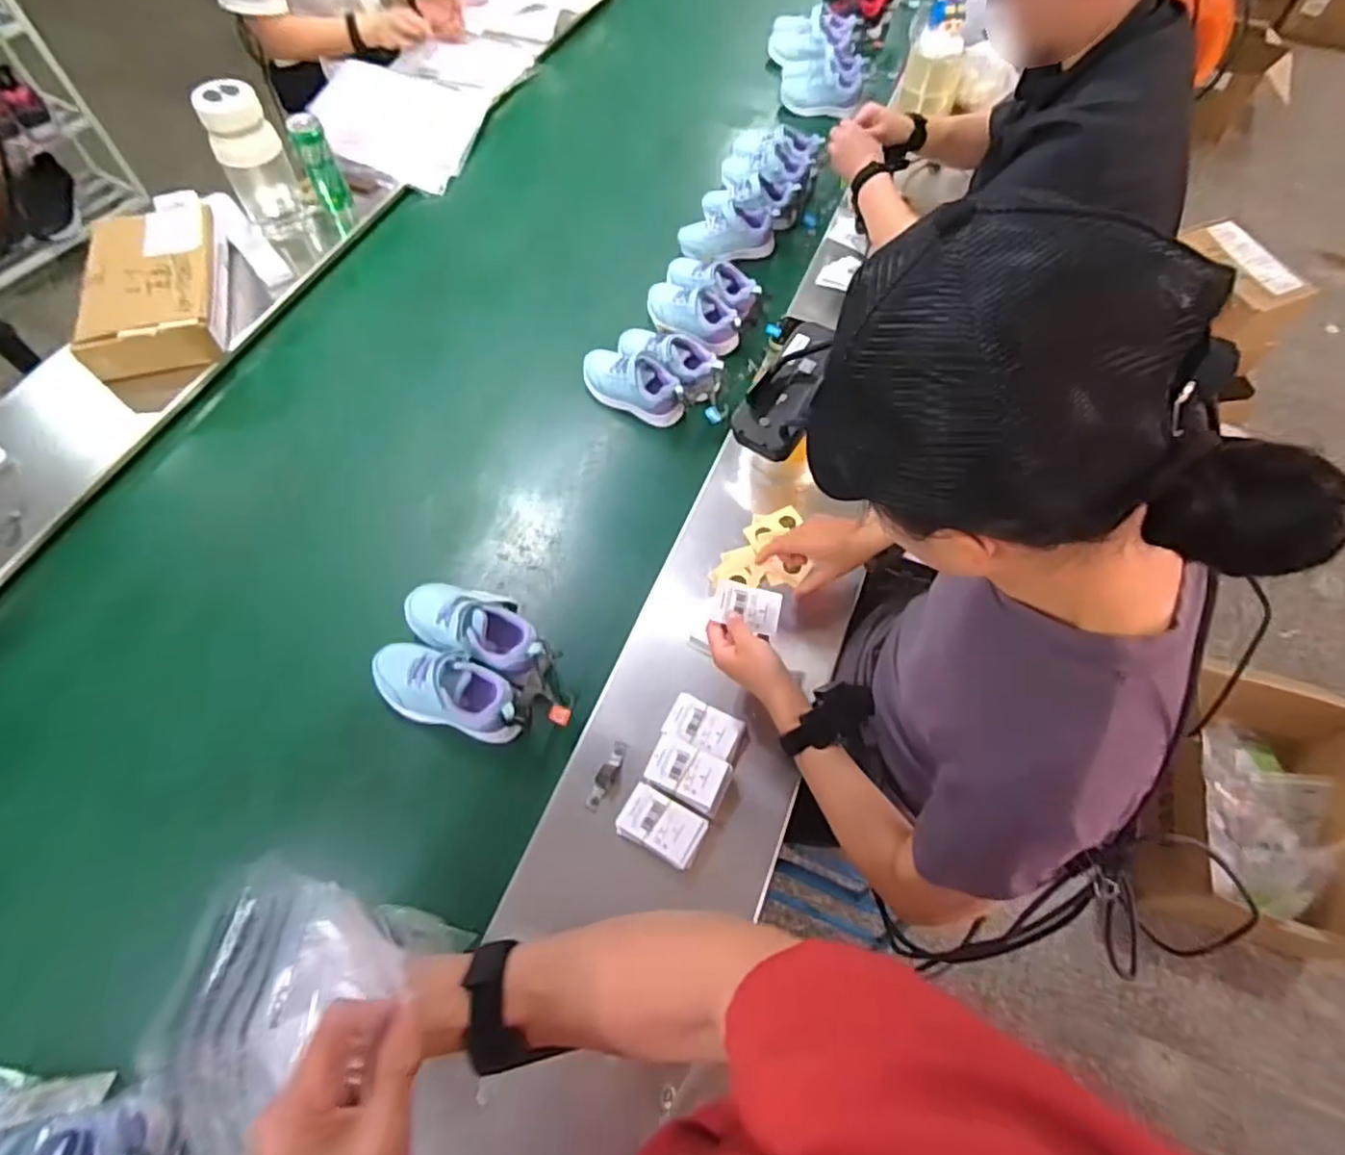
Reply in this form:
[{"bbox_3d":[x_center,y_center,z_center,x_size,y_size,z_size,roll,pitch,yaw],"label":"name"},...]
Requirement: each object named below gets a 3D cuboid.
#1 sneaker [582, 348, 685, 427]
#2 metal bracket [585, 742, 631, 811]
[{"bbox_3d":[-0.059,-0.289,0.994,0.176,0.067,0.067,29,64,15],"label":"sneaker"},{"bbox_3d":[-0.072,0.215,0.733,0.019,0.007,0.079,24,62,12],"label":"metal bracket"}]

